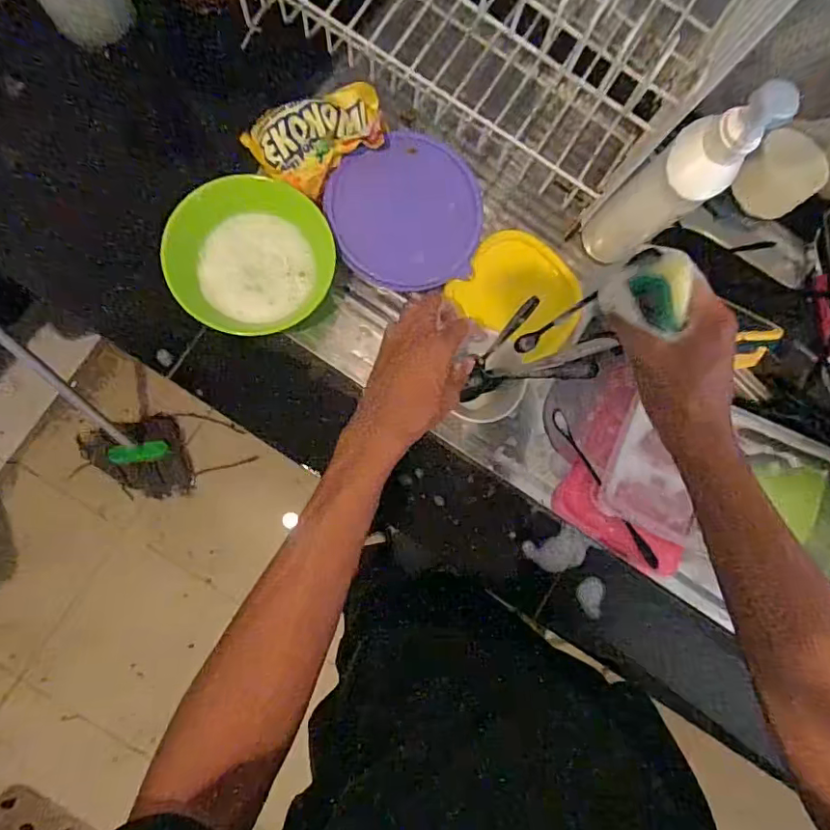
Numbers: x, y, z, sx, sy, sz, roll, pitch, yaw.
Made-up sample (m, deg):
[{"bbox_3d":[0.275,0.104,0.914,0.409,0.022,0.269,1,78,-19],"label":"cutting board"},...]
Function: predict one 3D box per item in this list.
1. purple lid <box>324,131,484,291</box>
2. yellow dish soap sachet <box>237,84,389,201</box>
[{"bbox_3d":[-0.009,-0.203,0.551,0.148,0.010,0.144,-1,103,-6],"label":"purple lid"},{"bbox_3d":[-0.090,-0.279,0.542,0.144,0.048,0.114,-31,63,1],"label":"yellow dish soap sachet"}]

